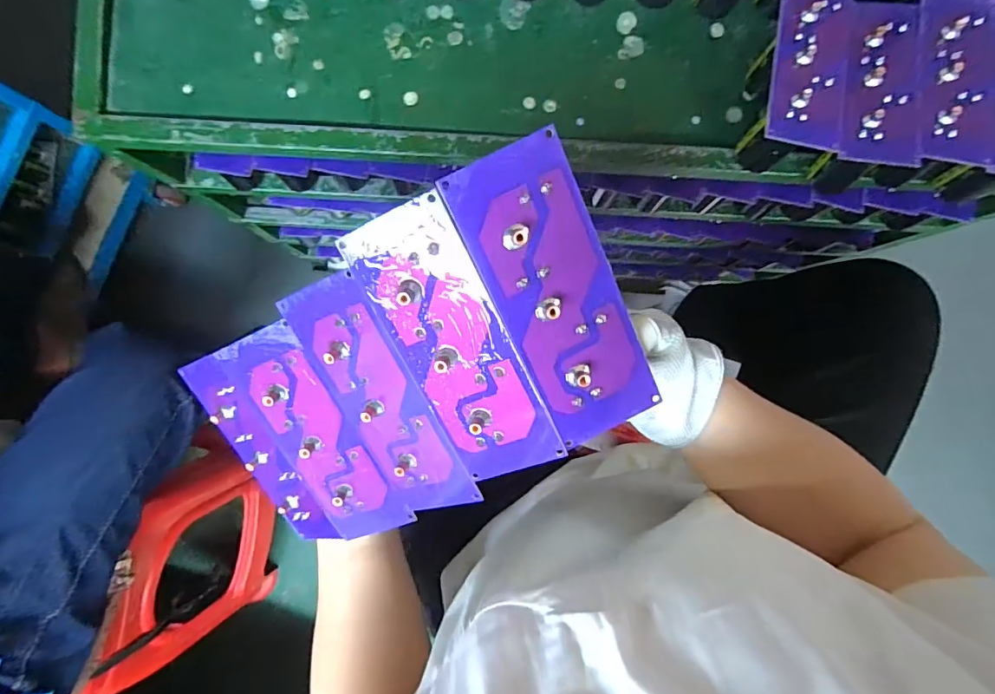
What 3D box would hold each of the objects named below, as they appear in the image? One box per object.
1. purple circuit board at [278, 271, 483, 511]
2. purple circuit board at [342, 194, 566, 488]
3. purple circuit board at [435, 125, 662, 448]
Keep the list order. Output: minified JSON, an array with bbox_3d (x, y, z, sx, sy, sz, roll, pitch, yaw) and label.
[{"bbox_3d":[-0.059,0.030,0.254,0.053,0.007,0.136,-19,108,27],"label":"purple circuit board"},{"bbox_3d":[-0.019,0.002,0.230,0.053,0.004,0.136,-21,107,18],"label":"purple circuit board"},{"bbox_3d":[0.029,-0.021,0.220,0.051,0.007,0.135,-26,106,-1],"label":"purple circuit board"}]

